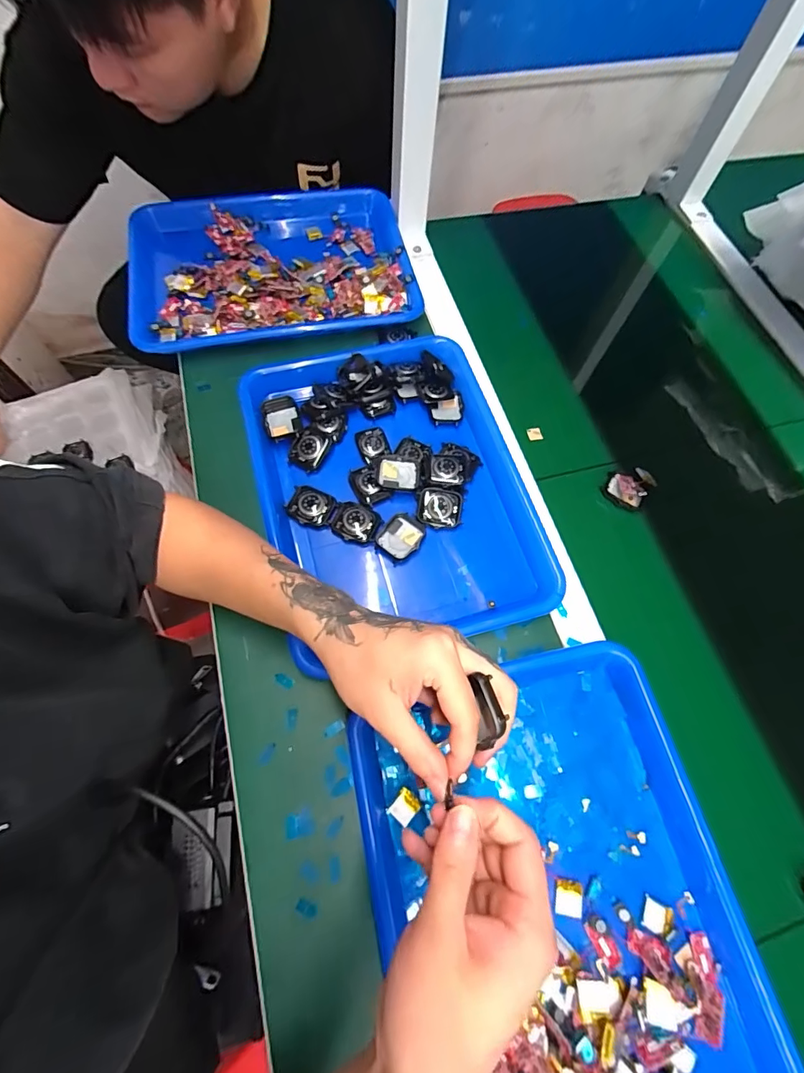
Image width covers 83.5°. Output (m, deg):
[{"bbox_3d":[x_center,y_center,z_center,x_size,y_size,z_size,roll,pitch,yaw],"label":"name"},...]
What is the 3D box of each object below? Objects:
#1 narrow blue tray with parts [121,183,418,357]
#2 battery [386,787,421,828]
[{"bbox_3d":[-0.169,-0.339,0.575,0.350,0.045,0.249,-12,69,-6],"label":"narrow blue tray with parts"},{"bbox_3d":[0.002,0.214,0.355,0.019,0.004,0.022,39,72,13],"label":"battery"}]

